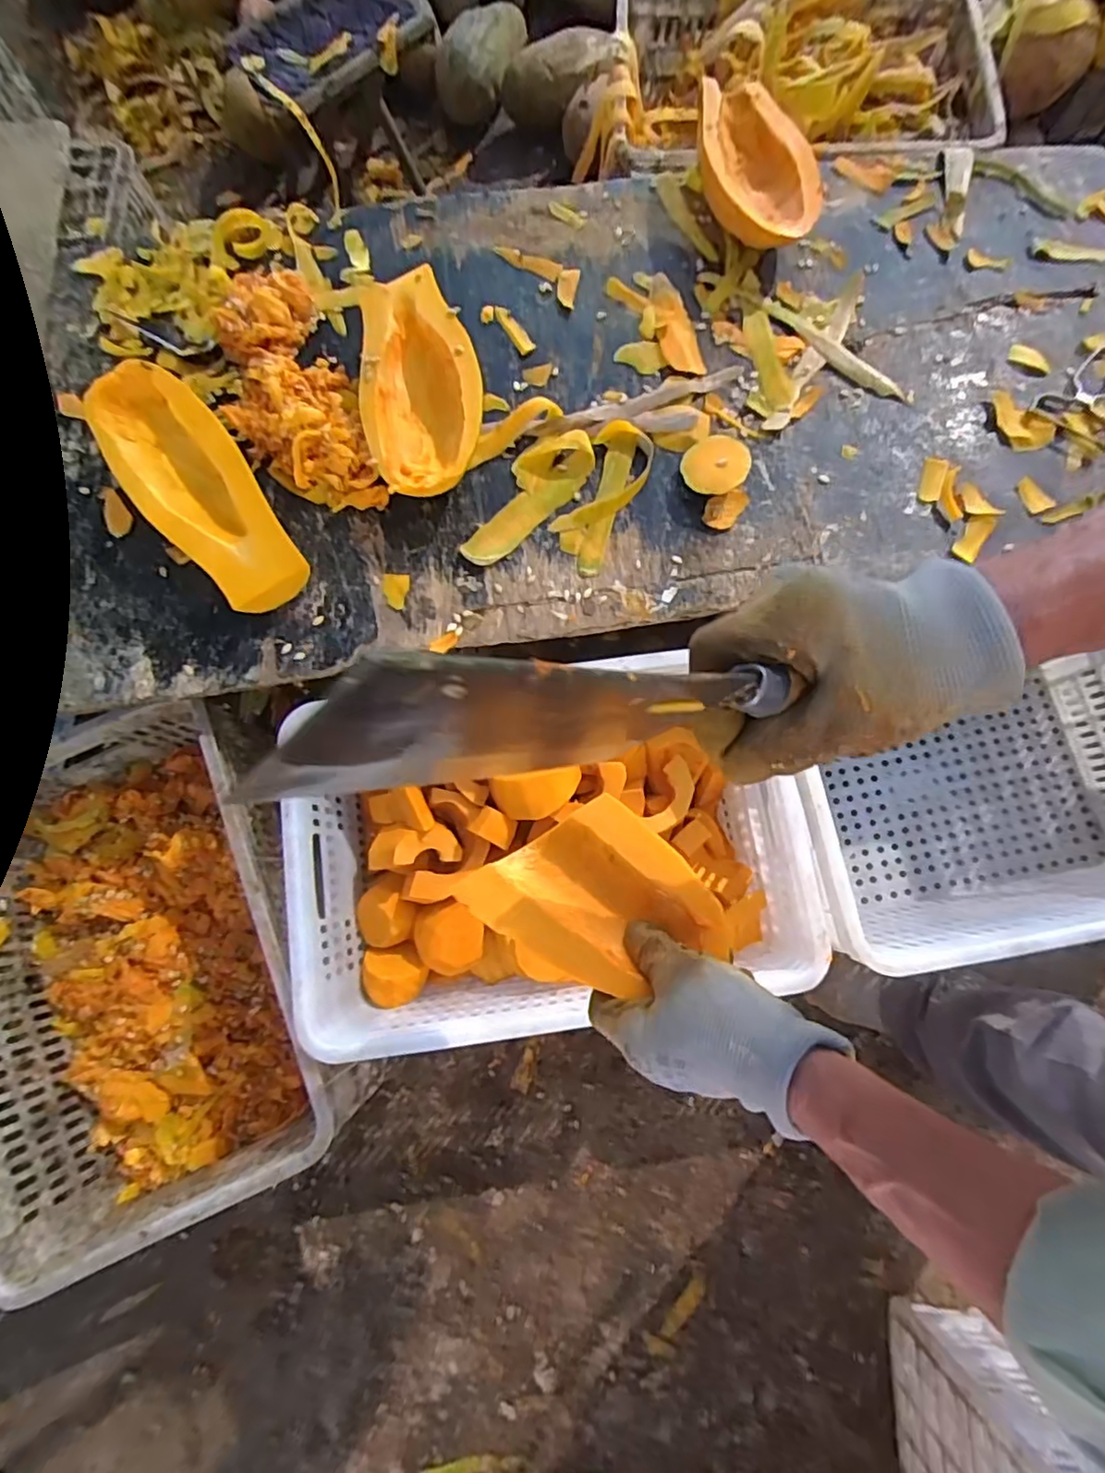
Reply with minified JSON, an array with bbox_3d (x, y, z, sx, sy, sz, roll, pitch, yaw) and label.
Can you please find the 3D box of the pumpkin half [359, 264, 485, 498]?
[{"bbox_3d":[-0.148,-0.387,0.693,0.132,0.072,0.279,-13,78,-1],"label":"pumpkin half"}]

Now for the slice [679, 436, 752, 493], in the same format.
[{"bbox_3d":[0.184,-0.305,0.699,0.070,0.029,0.077,0,76,1],"label":"slice"}]

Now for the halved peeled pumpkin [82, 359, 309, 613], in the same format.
[{"bbox_3d":[-0.373,-0.258,0.655,0.117,0.086,0.282,-33,78,-7],"label":"halved peeled pumpkin"}]

